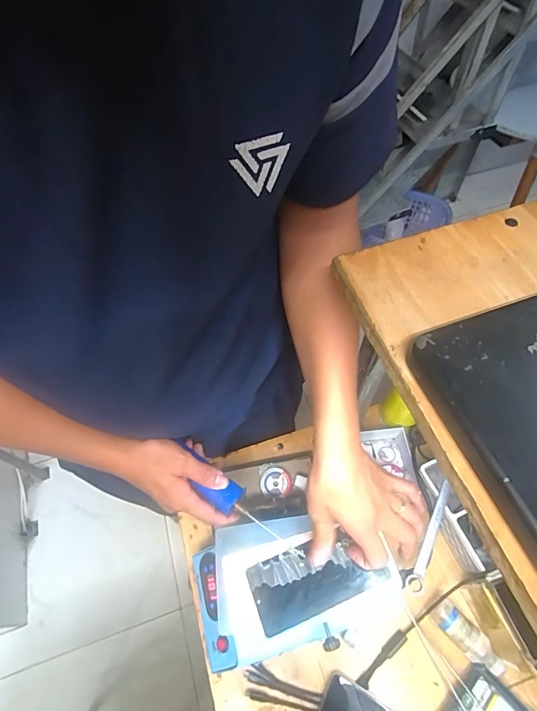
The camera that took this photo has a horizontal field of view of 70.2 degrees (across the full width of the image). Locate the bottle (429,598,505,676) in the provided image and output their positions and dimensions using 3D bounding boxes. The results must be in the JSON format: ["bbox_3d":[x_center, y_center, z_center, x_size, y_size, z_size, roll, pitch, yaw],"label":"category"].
[{"bbox_3d":[0.256,0.363,0.491,0.033,0.028,0.091,-40,63,-20],"label":"bottle"}]

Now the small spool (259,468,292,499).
[{"bbox_3d":[0.011,0.207,0.619,0.052,0.009,0.045,24,62,18],"label":"small spool"}]

